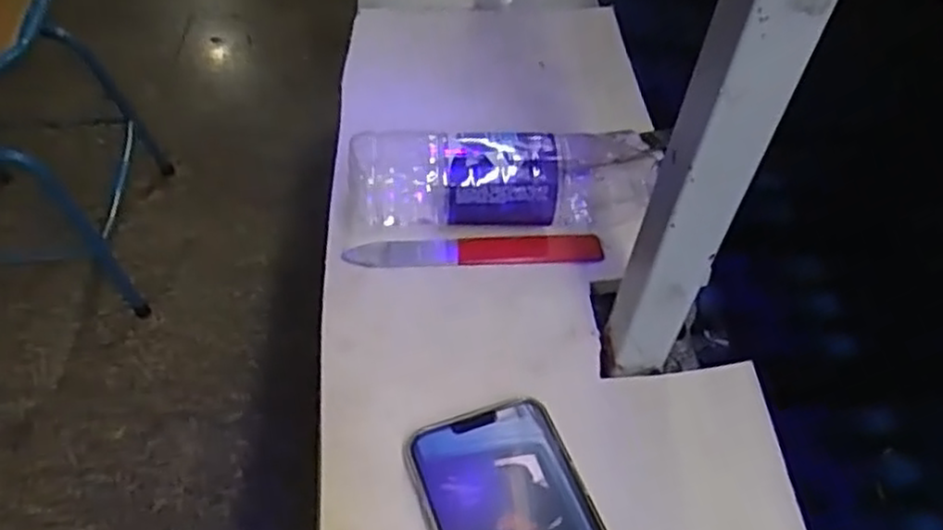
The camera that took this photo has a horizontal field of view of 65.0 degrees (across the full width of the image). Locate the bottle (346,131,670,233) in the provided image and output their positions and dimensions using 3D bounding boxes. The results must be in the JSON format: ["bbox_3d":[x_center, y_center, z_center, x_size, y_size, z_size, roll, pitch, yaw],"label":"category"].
[{"bbox_3d":[0.031,-0.057,0.500,0.221,0.062,0.064,-8,51,-12],"label":"bottle"}]

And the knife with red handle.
[{"bbox_3d":[0.004,-0.010,0.492,0.169,0.006,0.023,-1,49,-6],"label":"knife with red handle"}]

